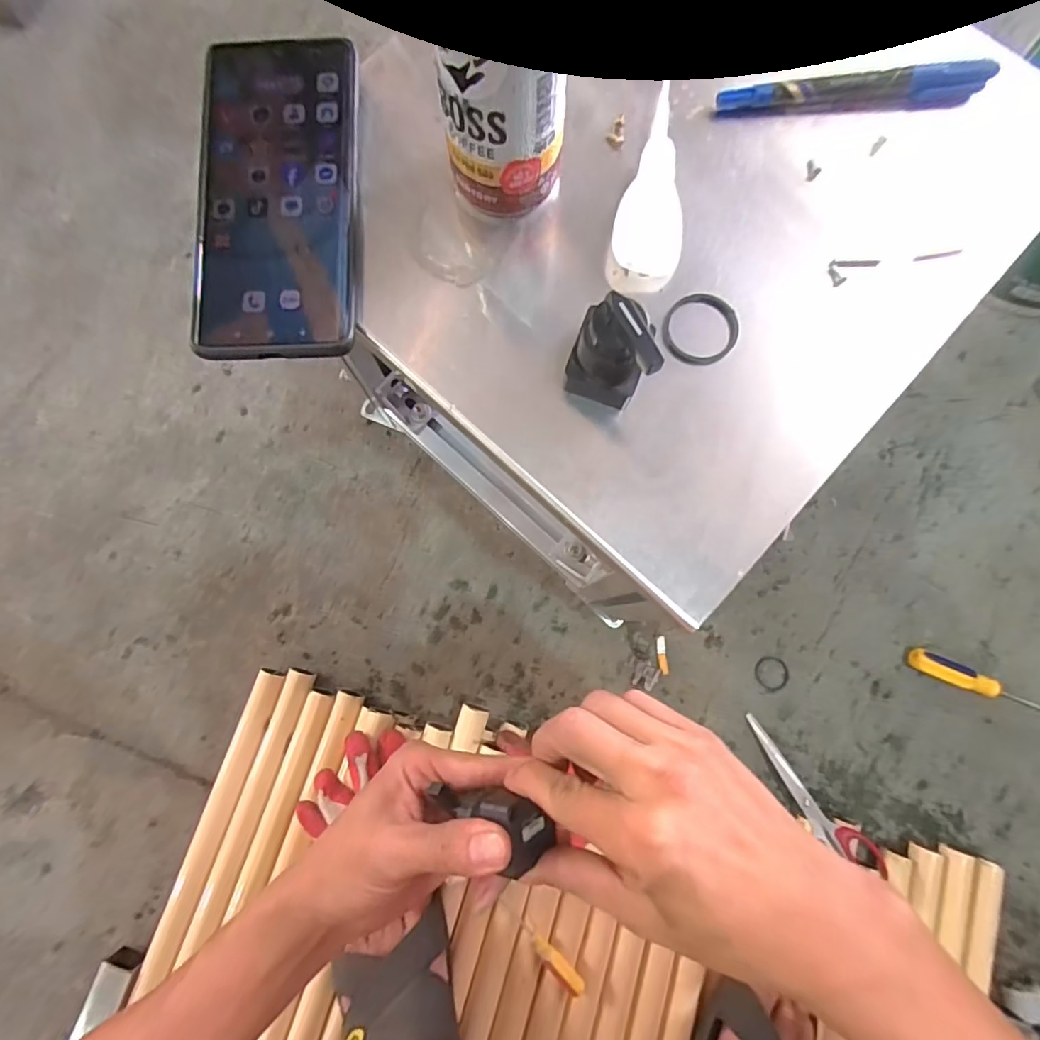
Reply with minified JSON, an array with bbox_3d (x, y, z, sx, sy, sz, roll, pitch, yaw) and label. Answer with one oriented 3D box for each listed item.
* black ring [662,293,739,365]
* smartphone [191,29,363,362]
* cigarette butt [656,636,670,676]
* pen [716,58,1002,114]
[{"bbox_3d":[0.085,-0.090,0.256,0.034,0.005,0.031,0,78,1],"label":"black ring"},{"bbox_3d":[-0.118,-0.159,0.266,0.076,0.015,0.164,-1,78,1],"label":"smartphone"},{"bbox_3d":[0.150,0.143,0.576,0.010,0.010,0.039,-3,78,0],"label":"cigarette butt"},{"bbox_3d":[0.170,-0.216,0.275,0.136,0.013,0.014,-5,78,0],"label":"pen"}]

